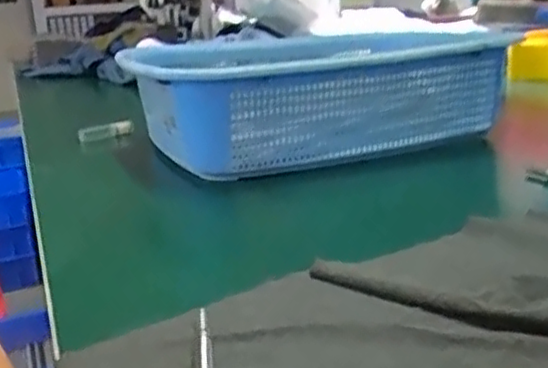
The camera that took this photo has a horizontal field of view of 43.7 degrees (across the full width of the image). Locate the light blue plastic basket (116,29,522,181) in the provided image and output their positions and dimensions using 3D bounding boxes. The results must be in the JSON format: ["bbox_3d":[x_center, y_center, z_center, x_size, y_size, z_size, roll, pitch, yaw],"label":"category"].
[{"bbox_3d":[0.036,-0.081,0.577,0.275,0.100,0.181,-12,19,-26],"label":"light blue plastic basket"}]

